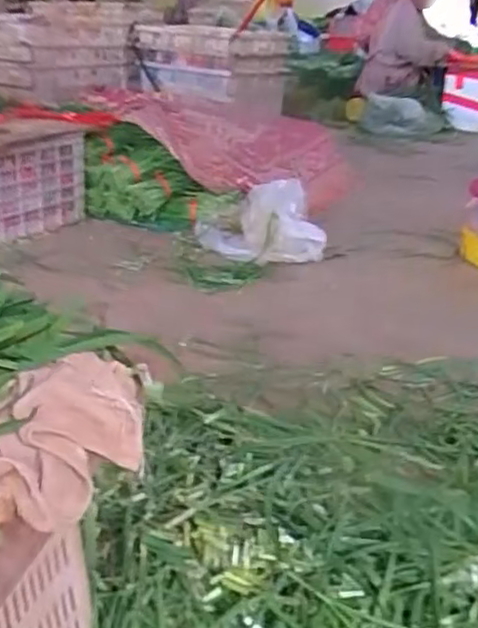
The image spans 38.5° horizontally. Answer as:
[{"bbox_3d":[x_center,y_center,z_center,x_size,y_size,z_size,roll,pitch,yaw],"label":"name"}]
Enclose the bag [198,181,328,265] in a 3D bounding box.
[{"bbox_3d":[0.051,-0.253,1.930,0.395,0.192,0.189,23,32,37],"label":"bag"}]

